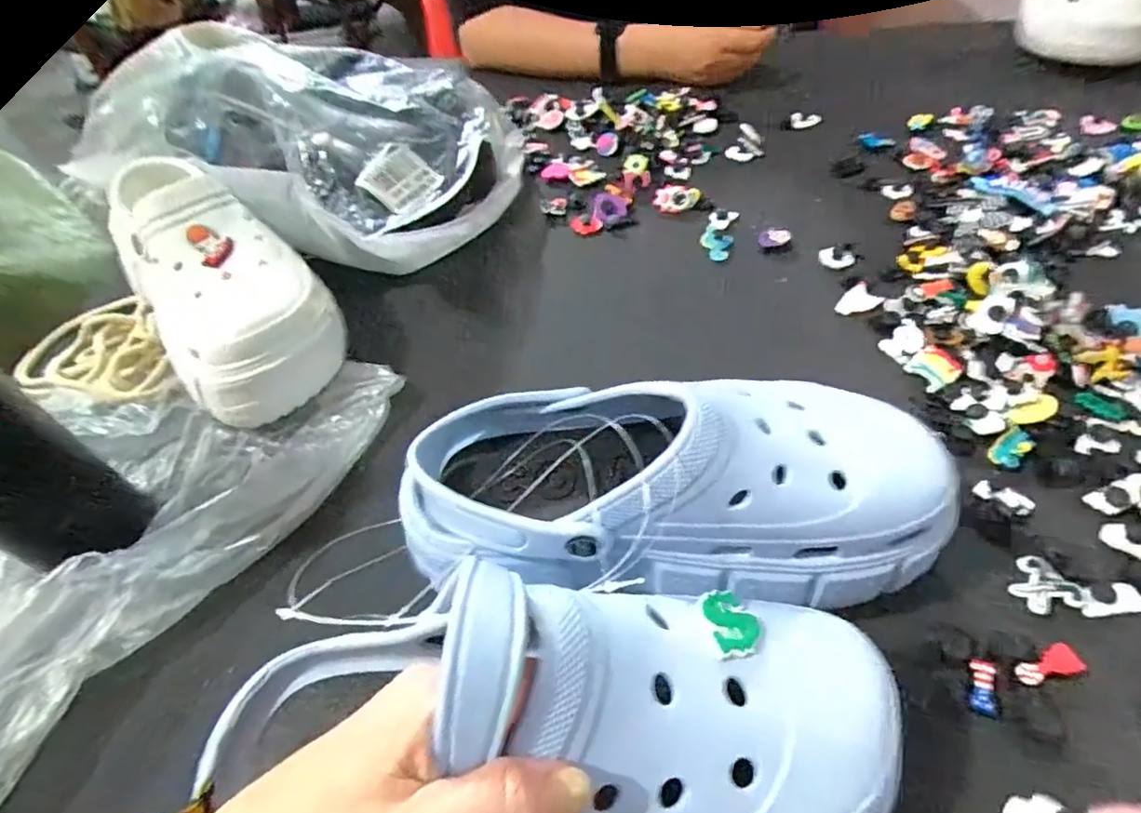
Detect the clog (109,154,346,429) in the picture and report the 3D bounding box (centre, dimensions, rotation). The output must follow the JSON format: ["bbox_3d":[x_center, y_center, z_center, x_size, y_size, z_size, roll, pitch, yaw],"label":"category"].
[{"bbox_3d":[-0.248,-0.088,0.421,0.103,0.109,0.210,-36,56,-23],"label":"clog"}]

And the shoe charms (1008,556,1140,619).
[{"bbox_3d":[0.253,0.090,0.300,0.060,0.004,0.030,1,50,6],"label":"shoe charms"}]

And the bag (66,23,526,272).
[{"bbox_3d":[-0.204,-0.226,0.508,0.279,0.144,0.249,11,52,14],"label":"bag"}]

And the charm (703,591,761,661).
[{"bbox_3d":[0.060,0.080,0.222,0.019,0.007,0.026,-13,50,-3],"label":"charm"}]

